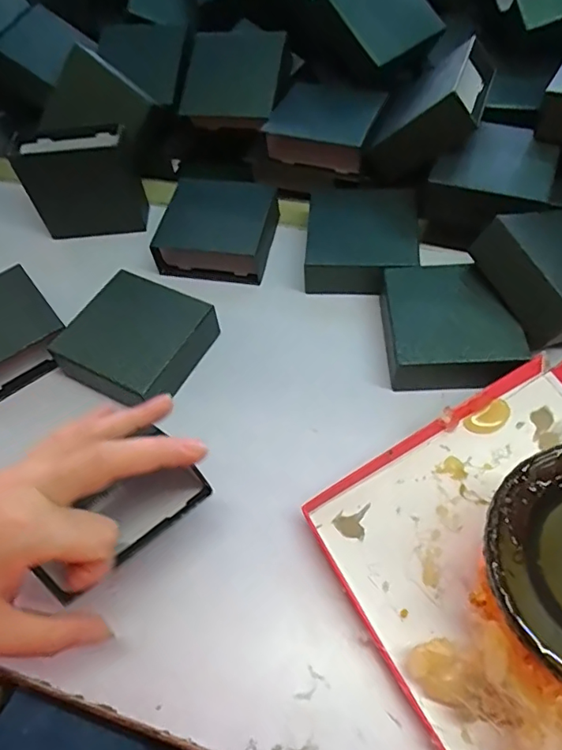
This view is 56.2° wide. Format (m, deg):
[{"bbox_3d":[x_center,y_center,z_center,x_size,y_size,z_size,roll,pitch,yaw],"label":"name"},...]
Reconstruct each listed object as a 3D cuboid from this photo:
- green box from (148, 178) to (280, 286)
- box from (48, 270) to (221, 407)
[{"bbox_3d":[-0.057,-0.129,0.469,0.092,0.033,0.090,8,58,10],"label":"green box"},{"bbox_3d":[-0.108,-0.024,0.401,0.092,0.035,0.098,20,61,17],"label":"box"}]

